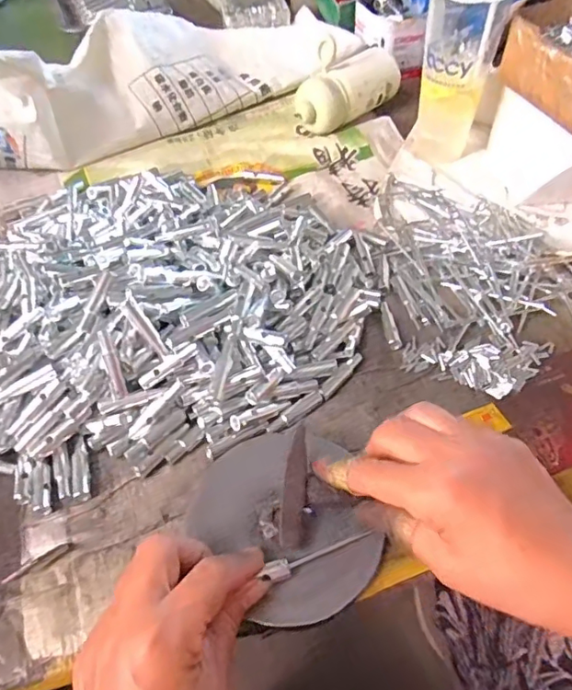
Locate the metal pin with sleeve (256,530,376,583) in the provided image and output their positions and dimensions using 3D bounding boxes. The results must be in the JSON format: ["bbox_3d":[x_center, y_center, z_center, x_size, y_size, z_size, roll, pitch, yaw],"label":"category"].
[{"bbox_3d":[0.021,0.127,0.324,0.071,0.010,0.012,-16,52,-17],"label":"metal pin with sleeve"}]

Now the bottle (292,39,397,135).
[{"bbox_3d":[0.079,-0.330,0.669,0.153,0.089,0.061,-36,58,-24],"label":"bottle"}]

